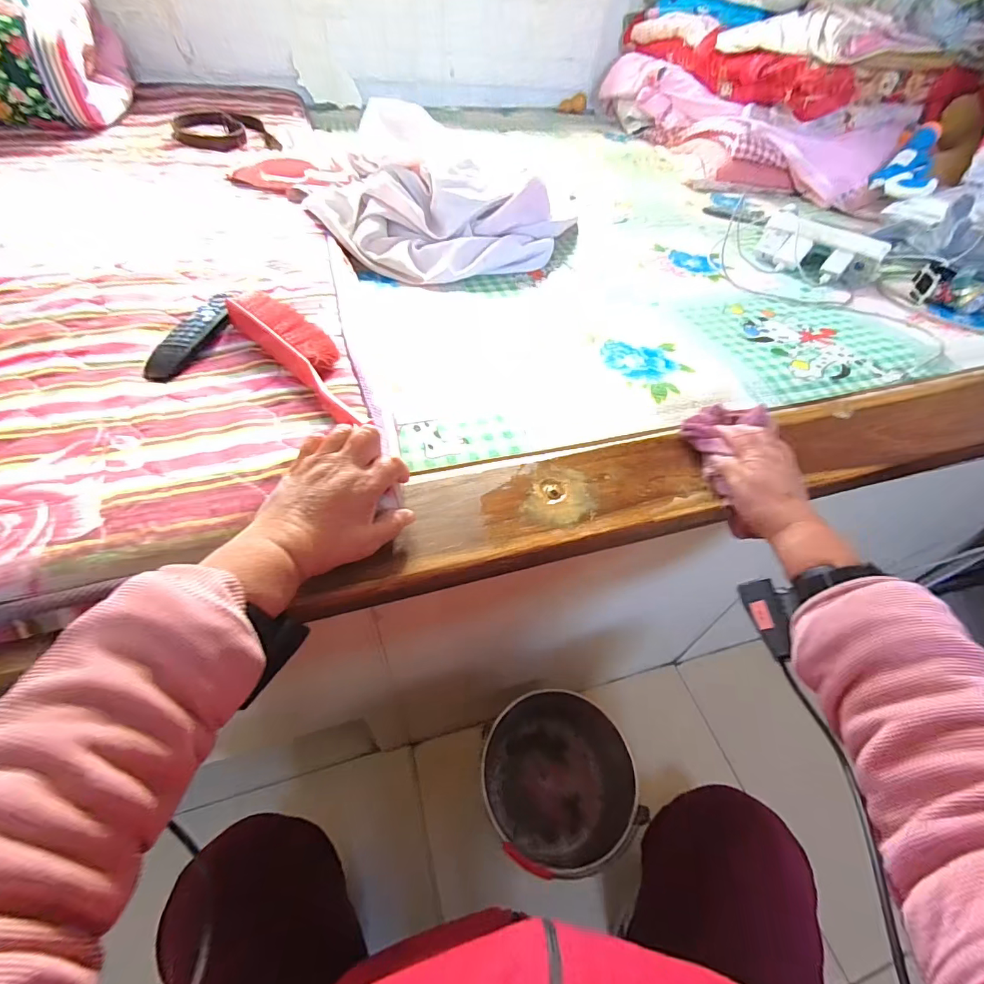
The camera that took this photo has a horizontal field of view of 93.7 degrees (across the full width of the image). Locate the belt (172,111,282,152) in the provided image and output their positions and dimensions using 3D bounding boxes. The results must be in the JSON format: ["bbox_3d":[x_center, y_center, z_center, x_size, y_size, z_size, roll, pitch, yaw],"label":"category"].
[{"bbox_3d":[-0.694,-0.924,1.185,0.204,0.038,0.288,-26,57,-25],"label":"belt"}]

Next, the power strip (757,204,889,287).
[{"bbox_3d":[0.653,-0.492,0.925,0.235,0.065,0.095,38,57,23],"label":"power strip"}]

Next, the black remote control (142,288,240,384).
[{"bbox_3d":[-0.376,-0.204,0.583,0.043,0.018,0.177,9,50,1],"label":"black remote control"}]

